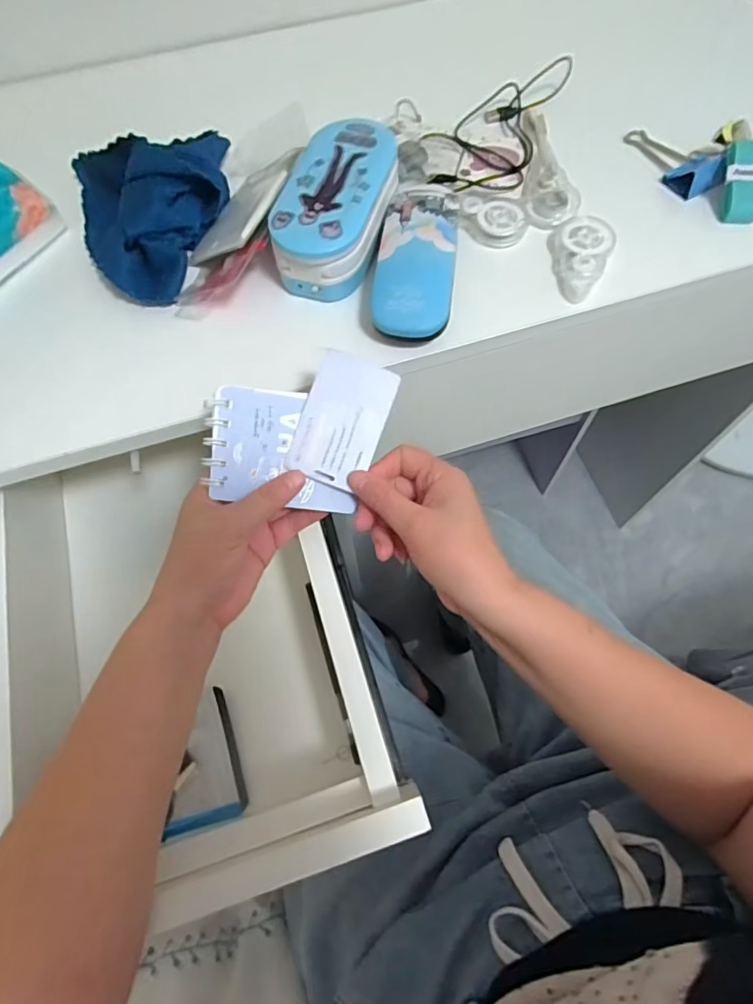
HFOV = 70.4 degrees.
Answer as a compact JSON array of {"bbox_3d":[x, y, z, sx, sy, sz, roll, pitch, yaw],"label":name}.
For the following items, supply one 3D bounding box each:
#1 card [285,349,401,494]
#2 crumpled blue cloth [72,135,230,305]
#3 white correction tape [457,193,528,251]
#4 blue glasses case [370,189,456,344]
[{"bbox_3d":[-0.022,-0.054,0.357,0.054,0.004,0.084,19,90,-6],"label":"card"},{"bbox_3d":[-0.196,-0.254,0.449,0.135,0.066,0.173,-9,66,-3],"label":"crumpled blue cloth"},{"bbox_3d":[0.102,-0.245,0.463,0.056,0.021,0.038,39,72,17],"label":"white correction tape"},{"bbox_3d":[0.032,-0.190,0.421,0.060,0.029,0.143,5,66,3],"label":"blue glasses case"}]

